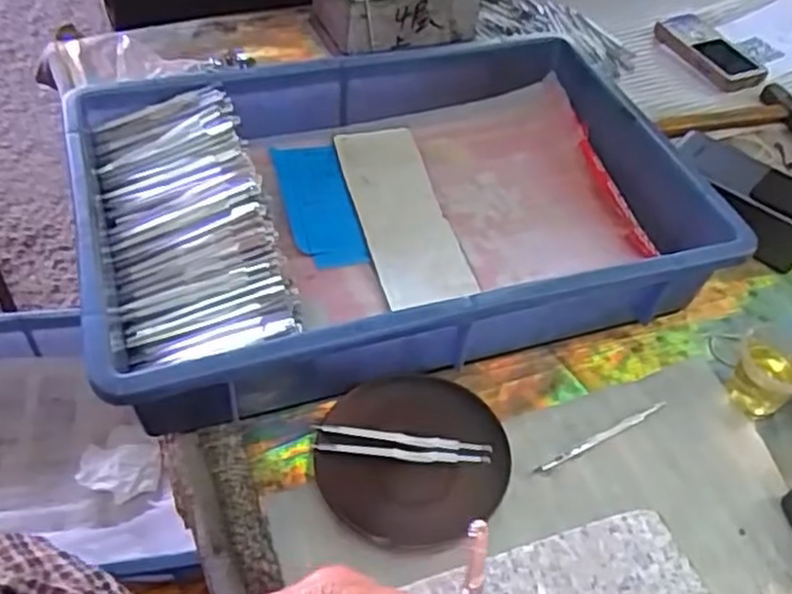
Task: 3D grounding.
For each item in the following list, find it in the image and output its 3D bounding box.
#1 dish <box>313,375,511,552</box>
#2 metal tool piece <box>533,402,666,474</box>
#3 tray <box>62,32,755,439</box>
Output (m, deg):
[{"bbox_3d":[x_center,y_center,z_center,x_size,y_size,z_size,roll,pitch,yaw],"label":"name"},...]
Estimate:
[{"bbox_3d":[0.009,0.096,0.443,0.112,0.019,0.110,2,50,-3],"label":"dish"},{"bbox_3d":[0.129,0.087,0.463,0.100,0.004,0.006,-21,55,-21],"label":"metal tool piece"},{"bbox_3d":[-0.005,-0.073,0.546,0.418,0.076,0.289,-12,52,-15],"label":"tray"}]

